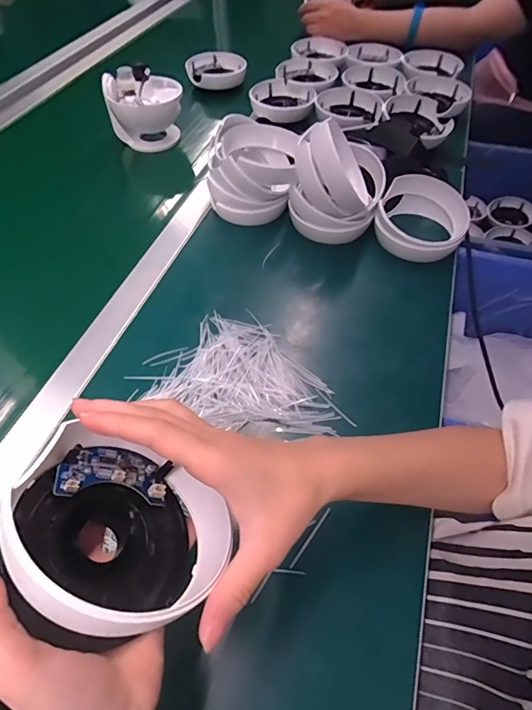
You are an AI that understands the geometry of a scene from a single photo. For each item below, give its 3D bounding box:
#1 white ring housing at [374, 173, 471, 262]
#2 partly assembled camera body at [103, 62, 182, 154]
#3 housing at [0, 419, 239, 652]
[{"bbox_3d":[0.204,-0.176,0.543,0.109,0.059,0.116,1,52,-1],"label":"white ring housing"},{"bbox_3d":[-0.193,-0.394,0.667,0.115,0.117,0.095,-14,54,-12],"label":"partly assembled camera body"},{"bbox_3d":[-0.086,0.107,0.222,0.106,0.060,0.115,31,10,-16],"label":"housing"}]

